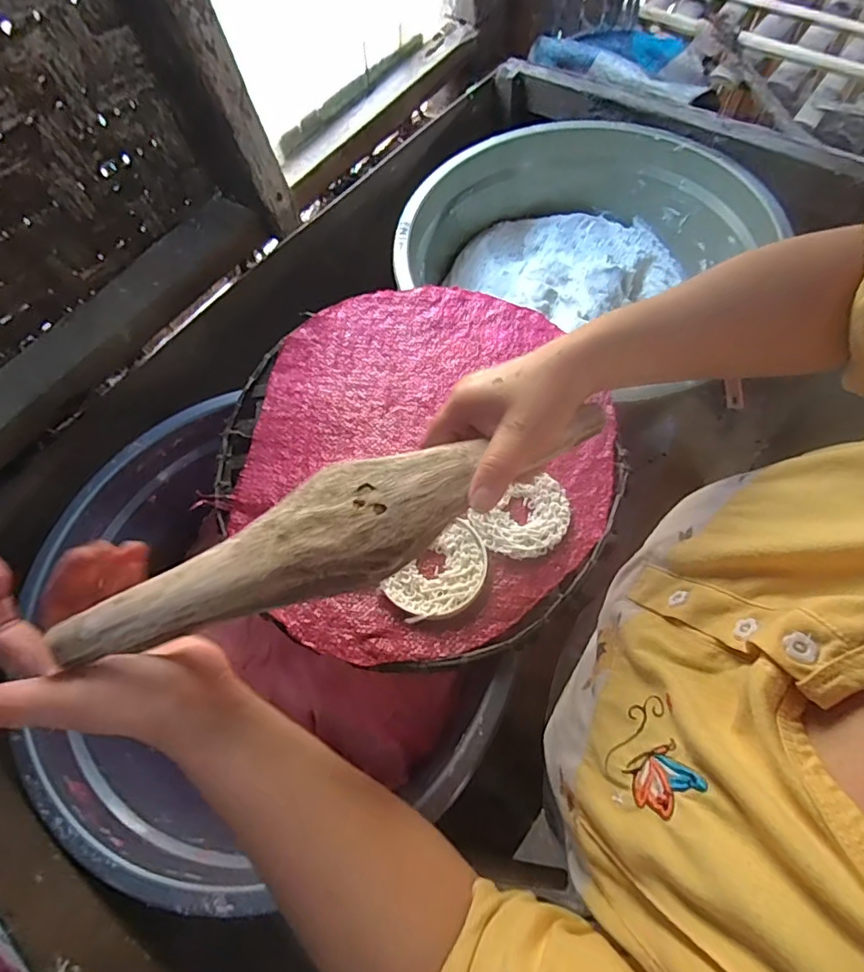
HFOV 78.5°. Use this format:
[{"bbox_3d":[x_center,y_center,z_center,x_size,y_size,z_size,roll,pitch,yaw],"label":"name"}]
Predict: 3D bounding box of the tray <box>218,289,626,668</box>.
[{"bbox_3d":[-0.016,-0.032,0.469,0.330,0.037,0.352,-2,65,4],"label":"tray"}]

